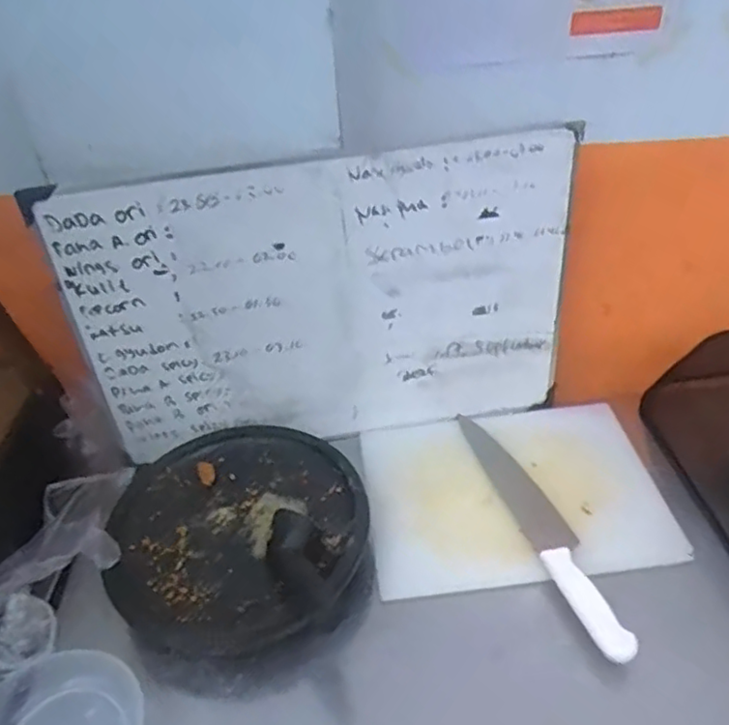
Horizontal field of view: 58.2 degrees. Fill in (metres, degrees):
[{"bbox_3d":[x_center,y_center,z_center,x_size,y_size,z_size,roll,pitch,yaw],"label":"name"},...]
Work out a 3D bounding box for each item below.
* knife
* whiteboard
[{"bbox_3d":[0.201,0.179,0.756,0.049,0.017,0.354,-14,39,-11],"label":"knife"},{"bbox_3d":[-0.033,-0.063,0.791,0.566,0.366,0.024,-9,34,-7],"label":"whiteboard"}]

